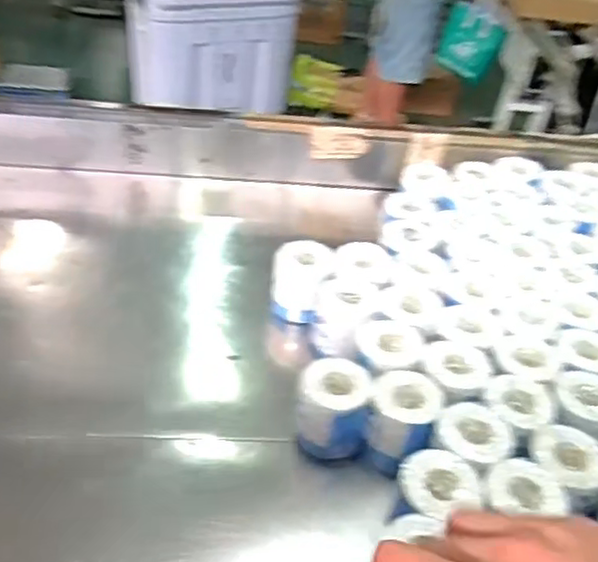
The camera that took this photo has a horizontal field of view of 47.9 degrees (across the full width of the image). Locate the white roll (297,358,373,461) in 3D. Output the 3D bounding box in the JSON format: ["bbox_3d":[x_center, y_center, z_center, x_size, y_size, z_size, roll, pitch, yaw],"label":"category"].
[{"bbox_3d":[0.046,0.192,0.977,0.099,0.124,0.095,5,39,-4],"label":"white roll"}]

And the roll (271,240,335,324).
[{"bbox_3d":[0.002,0.009,1.187,0.100,0.109,0.113,9,39,1],"label":"roll"}]

